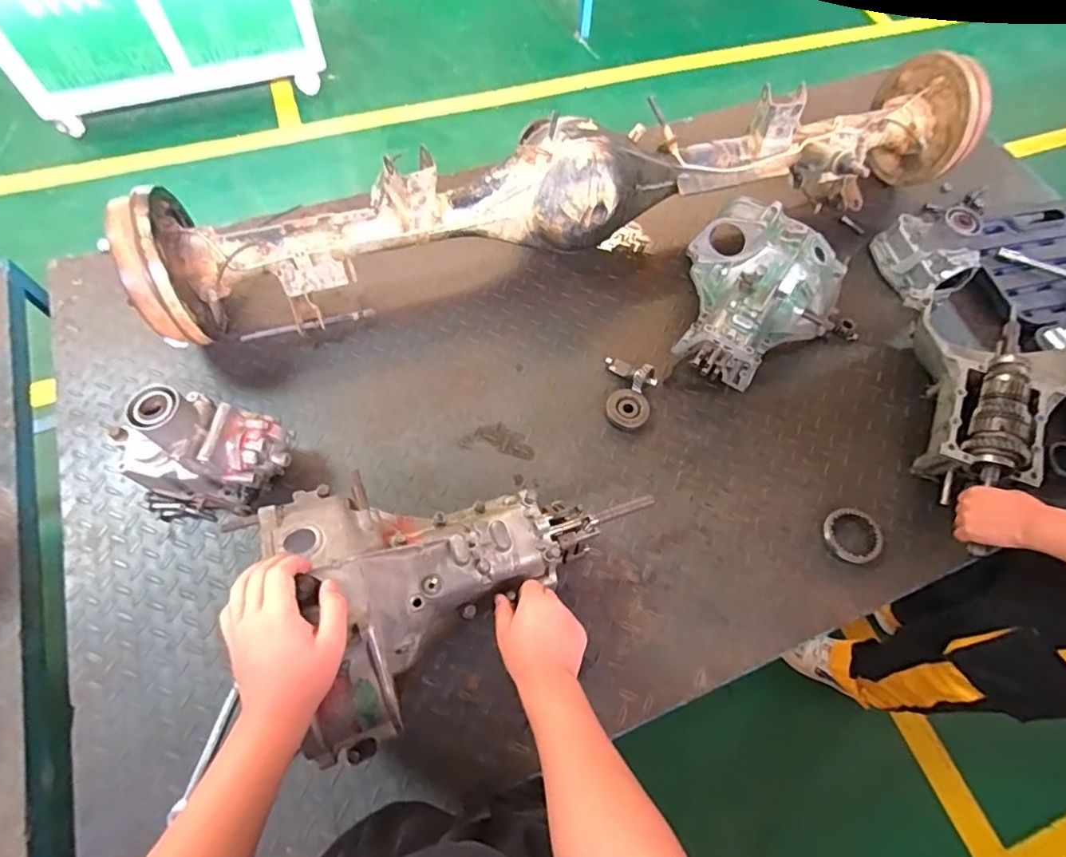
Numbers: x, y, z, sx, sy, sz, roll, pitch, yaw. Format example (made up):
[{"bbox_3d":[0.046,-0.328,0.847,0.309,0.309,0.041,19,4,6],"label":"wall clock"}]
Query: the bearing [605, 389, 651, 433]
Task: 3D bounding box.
[{"bbox_3d":[0.160,-0.031,0.930,0.072,0.016,0.076,2,63,-3],"label":"bearing"}]

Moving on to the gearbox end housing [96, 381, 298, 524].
[{"bbox_3d":[-0.469,0.036,0.765,0.221,0.190,0.141,3,63,-2],"label":"gearbox end housing"}]

